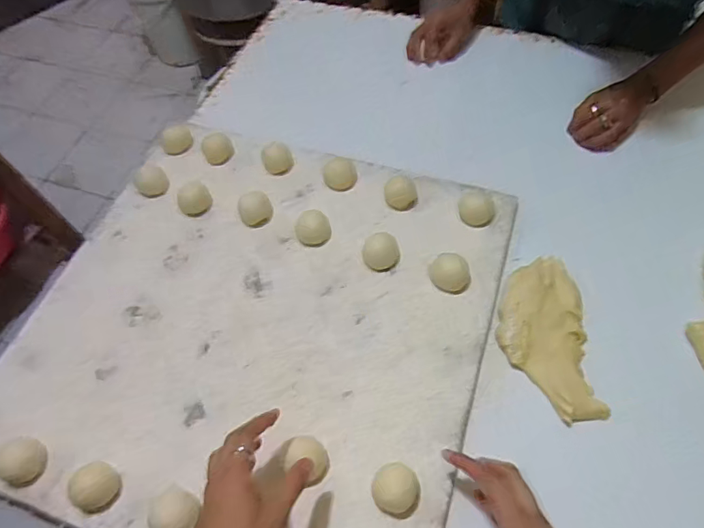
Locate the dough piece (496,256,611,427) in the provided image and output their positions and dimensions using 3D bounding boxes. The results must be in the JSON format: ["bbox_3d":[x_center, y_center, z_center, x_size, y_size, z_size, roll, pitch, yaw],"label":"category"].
[{"bbox_3d":[0.232,0.085,0.594,0.102,0.029,0.200,-3,56,3],"label":"dough piece"}]

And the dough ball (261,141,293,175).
[{"bbox_3d":[-0.115,-0.164,0.758,0.045,0.034,0.046,-2,56,3],"label":"dough ball"}]

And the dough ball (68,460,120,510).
[{"bbox_3d":[-0.269,0.232,0.515,0.042,0.033,0.043,14,59,14],"label":"dough ball"}]

